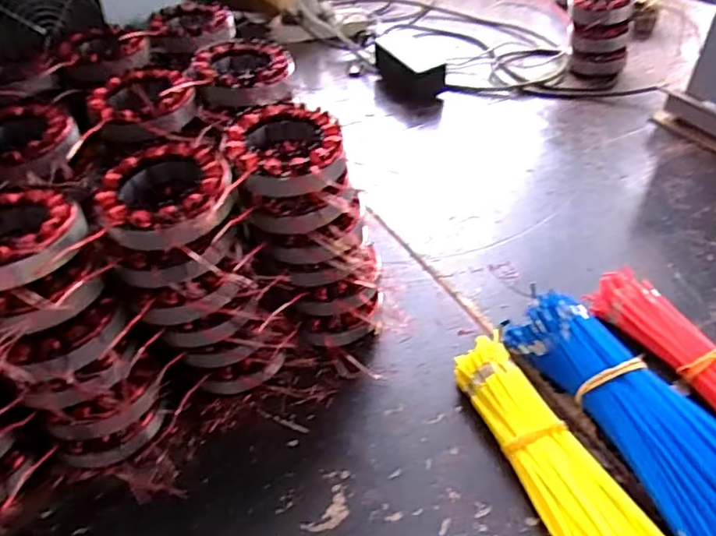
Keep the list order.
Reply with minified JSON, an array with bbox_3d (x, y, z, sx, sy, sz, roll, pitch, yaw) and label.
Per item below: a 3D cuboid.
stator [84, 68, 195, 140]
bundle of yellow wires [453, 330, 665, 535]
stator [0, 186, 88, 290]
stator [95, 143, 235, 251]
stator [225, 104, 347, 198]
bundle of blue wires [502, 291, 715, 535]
[{"bbox_3d":[-0.183,-0.136,0.495,0.081,0.038,0.083,-1,42,1],"label":"stator"},{"bbox_3d":[0.152,0.144,0.399,0.073,0.031,0.239,-15,43,-13],"label":"bundle of yellow wires"},{"bbox_3d":[-0.217,-0.021,0.361,0.085,0.025,0.097,-16,44,-16],"label":"stator"},{"bbox_3d":[-0.126,-0.048,0.387,0.082,0.028,0.094,-10,43,-10],"label":"stator"},{"bbox_3d":[-0.051,-0.087,0.420,0.083,0.027,0.094,2,42,4],"label":"stator"},{"bbox_3d":[0.216,0.108,0.427,0.093,0.042,0.237,-19,44,-17],"label":"bundle of blue wires"}]

